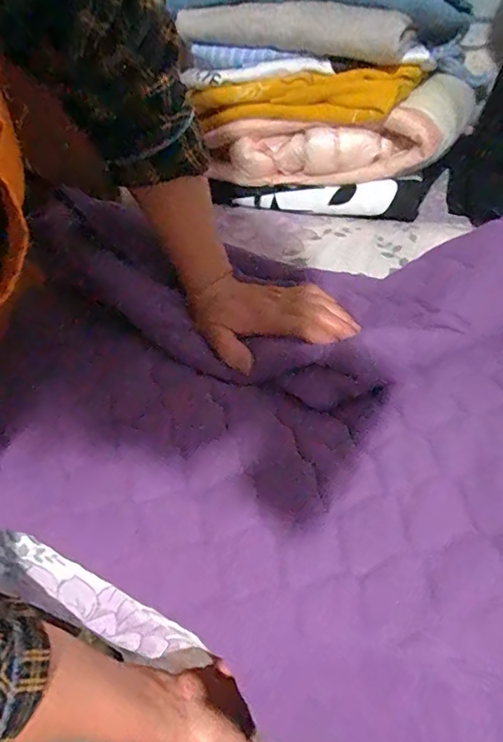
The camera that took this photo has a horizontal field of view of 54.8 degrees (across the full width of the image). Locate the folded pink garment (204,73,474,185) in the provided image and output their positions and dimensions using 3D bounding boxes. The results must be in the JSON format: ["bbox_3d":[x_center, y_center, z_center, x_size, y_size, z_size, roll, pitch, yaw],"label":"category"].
[{"bbox_3d":[0.099,-0.311,0.628,0.296,0.094,0.136,11,47,17],"label":"folded pink garment"}]

